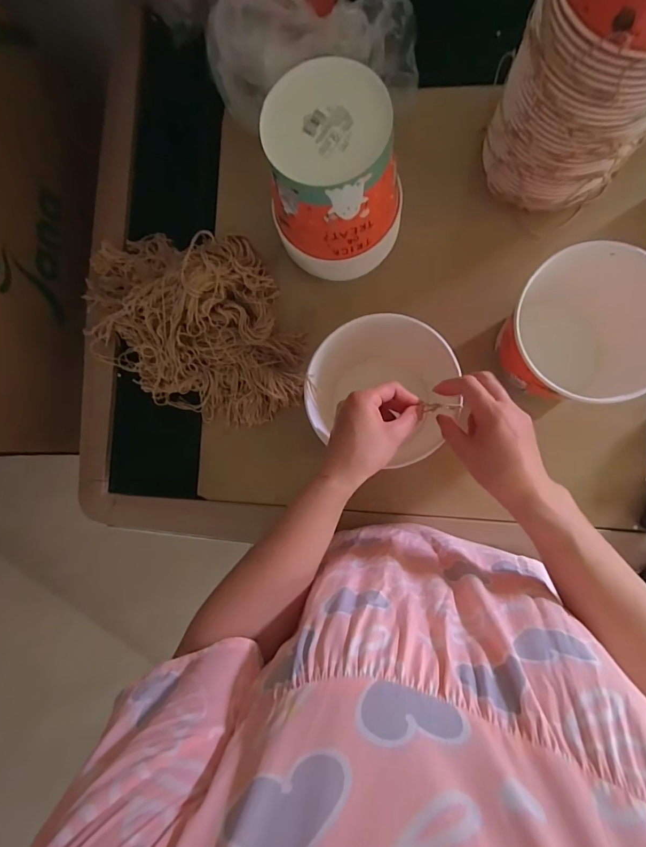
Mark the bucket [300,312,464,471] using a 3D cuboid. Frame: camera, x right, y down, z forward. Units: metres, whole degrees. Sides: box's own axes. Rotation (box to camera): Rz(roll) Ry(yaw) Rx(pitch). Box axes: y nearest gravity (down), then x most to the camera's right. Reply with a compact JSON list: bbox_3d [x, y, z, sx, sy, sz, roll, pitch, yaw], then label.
[{"bbox_3d":[0.072,-0.038,0.506,0.161,0.135,0.145,24,89,7],"label":"bucket"}]

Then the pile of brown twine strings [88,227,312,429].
[{"bbox_3d":[-0.184,-0.133,0.563,0.322,0.084,0.229,10,88,6],"label":"pile of brown twine strings"}]

